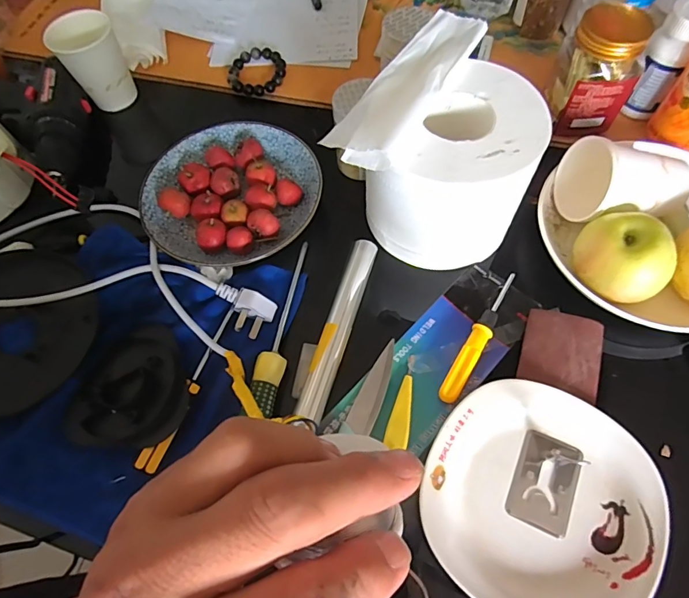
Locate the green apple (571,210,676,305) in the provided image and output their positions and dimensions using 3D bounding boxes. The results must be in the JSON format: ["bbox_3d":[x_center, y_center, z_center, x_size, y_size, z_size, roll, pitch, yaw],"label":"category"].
[{"bbox_3d":[0.233,-0.033,0.373,0.068,0.060,0.061,10,65,7],"label":"green apple"}]

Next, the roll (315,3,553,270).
[{"bbox_3d":[0.094,-0.131,0.393,0.147,0.122,0.173,32,70,16],"label":"roll"}]

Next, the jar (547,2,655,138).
[{"bbox_3d":[0.255,-0.231,0.448,0.076,0.095,0.082,-1,64,2],"label":"jar"}]

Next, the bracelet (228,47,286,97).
[{"bbox_3d":[-0.108,-0.283,0.550,0.068,0.013,0.069,-1,64,2],"label":"bracelet"}]

